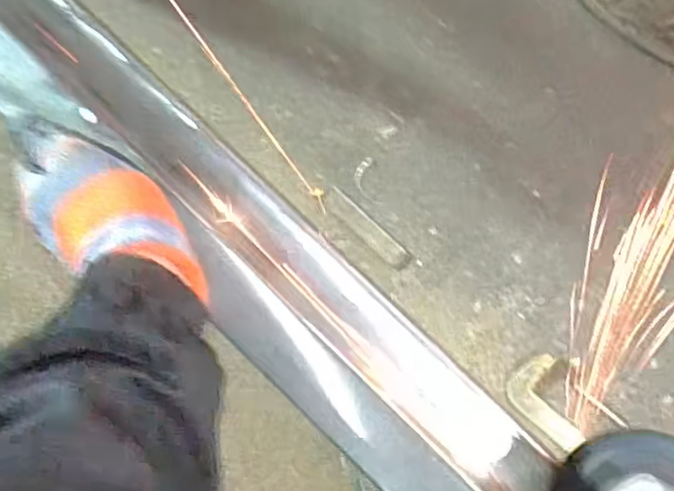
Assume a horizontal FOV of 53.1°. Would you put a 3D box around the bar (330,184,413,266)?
[{"bbox_3d":[0.055,-0.030,1.212,0.184,0.007,0.038,43,95,2],"label":"bar"}]

